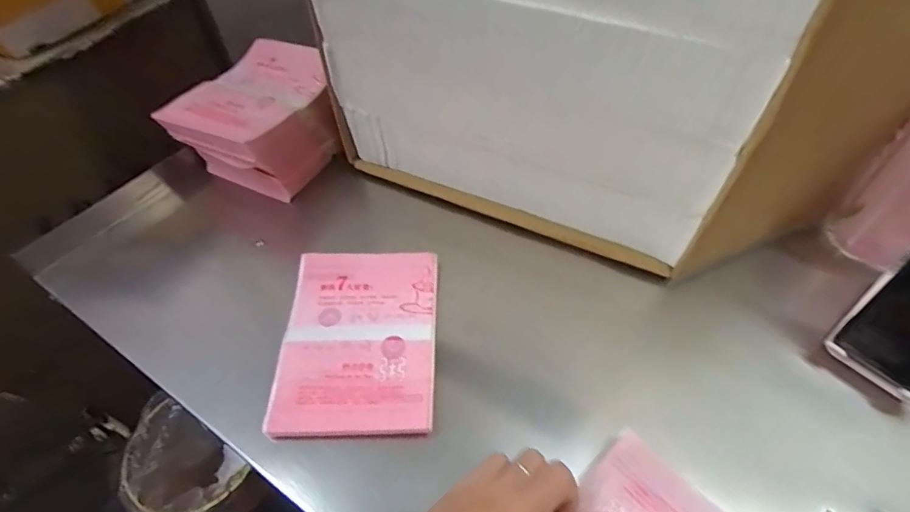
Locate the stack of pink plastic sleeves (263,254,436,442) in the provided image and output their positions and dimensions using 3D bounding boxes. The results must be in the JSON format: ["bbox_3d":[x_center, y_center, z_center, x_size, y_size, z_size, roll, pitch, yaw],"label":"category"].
[{"bbox_3d":[-0.079,0.065,0.398,0.123,0.016,0.163,-2,52,3],"label":"stack of pink plastic sleeves"}]

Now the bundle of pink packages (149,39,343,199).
[{"bbox_3d":[-0.207,-0.147,0.531,0.126,0.093,0.160,24,57,21],"label":"bundle of pink packages"}]

